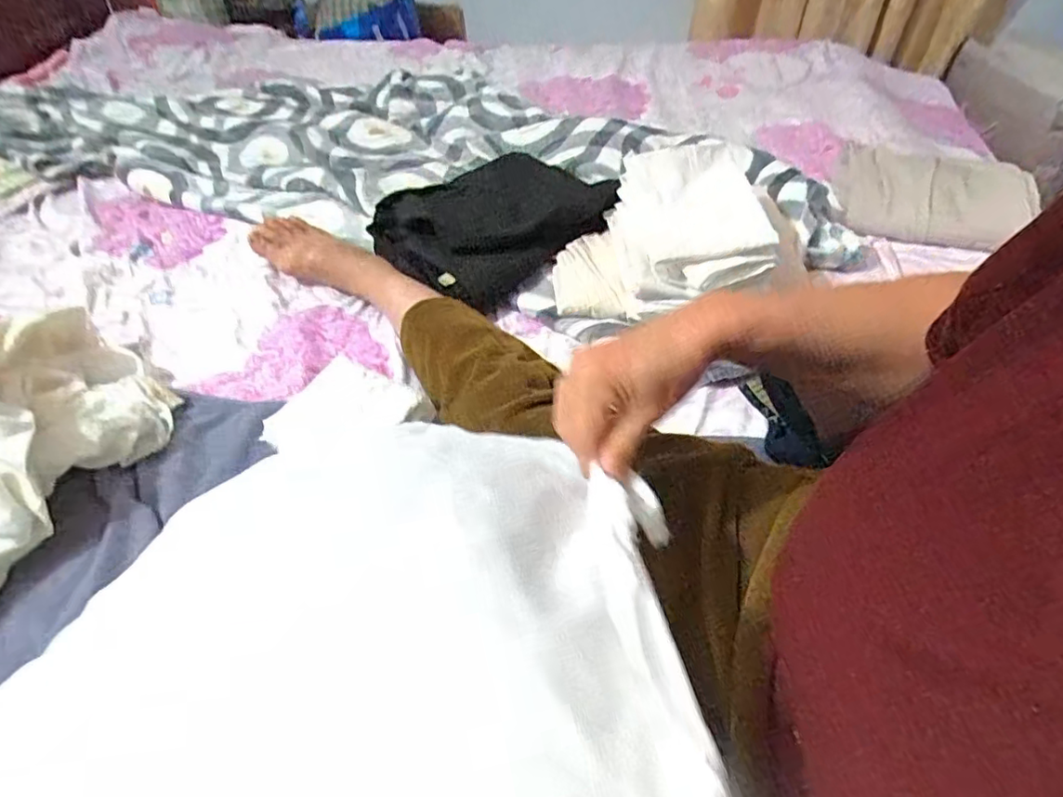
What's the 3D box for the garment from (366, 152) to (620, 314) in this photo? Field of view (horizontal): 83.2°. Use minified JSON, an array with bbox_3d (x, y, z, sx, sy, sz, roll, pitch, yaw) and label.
[{"bbox_3d":[-0.051,-0.248,0.855,0.285,0.096,0.262,-35,54,-27],"label":"garment"}]

